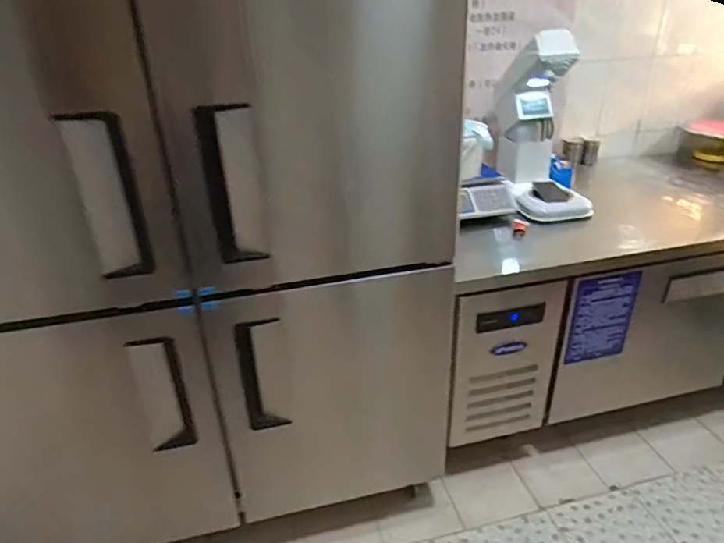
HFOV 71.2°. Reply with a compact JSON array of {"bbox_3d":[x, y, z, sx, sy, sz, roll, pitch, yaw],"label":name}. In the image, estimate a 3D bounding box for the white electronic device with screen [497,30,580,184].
[{"bbox_3d":[0.570,-0.544,1.678,0.183,0.454,0.178,-2,27,1],"label":"white electronic device with screen"}]

